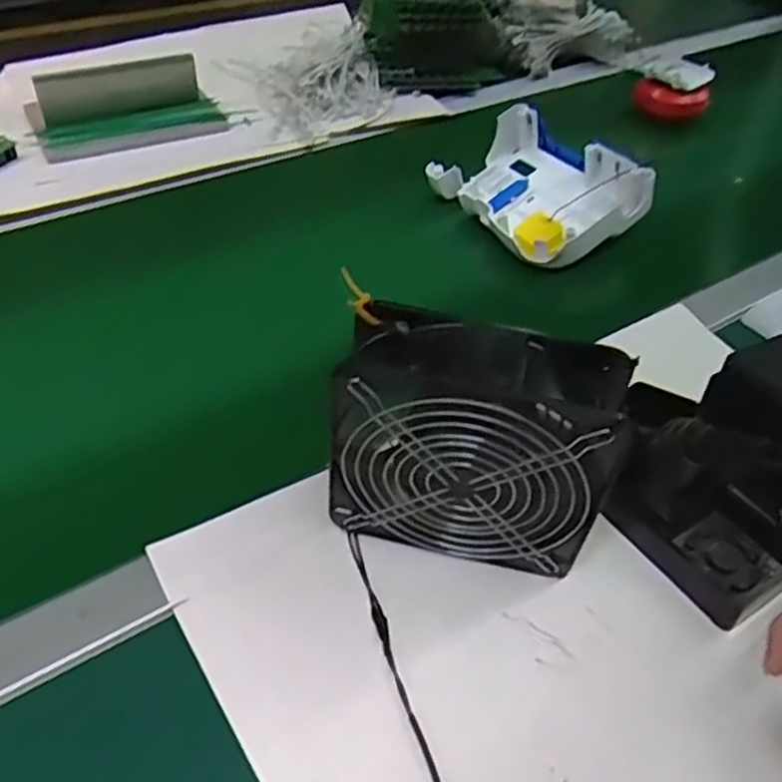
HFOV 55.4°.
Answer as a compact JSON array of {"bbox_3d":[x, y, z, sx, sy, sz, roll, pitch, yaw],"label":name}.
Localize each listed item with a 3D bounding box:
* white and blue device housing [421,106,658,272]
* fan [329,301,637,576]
[{"bbox_3d":[0.150,-0.212,0.758,0.140,0.072,0.201,-25,52,-27],"label":"white and blue device housing"},{"bbox_3d":[0.045,0.034,0.434,0.153,0.153,0.062,12,46,4],"label":"fan"}]

